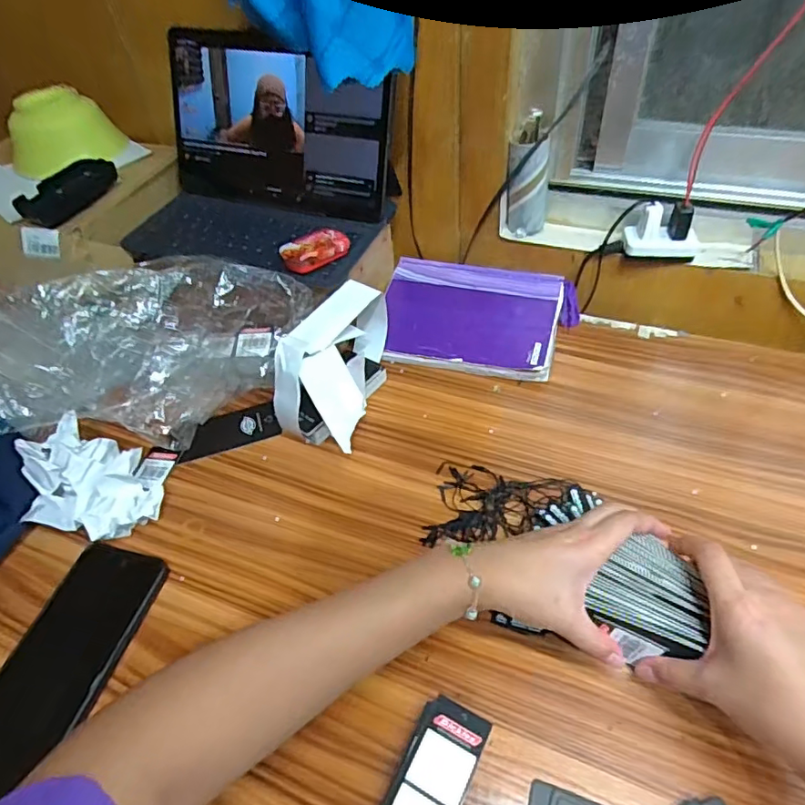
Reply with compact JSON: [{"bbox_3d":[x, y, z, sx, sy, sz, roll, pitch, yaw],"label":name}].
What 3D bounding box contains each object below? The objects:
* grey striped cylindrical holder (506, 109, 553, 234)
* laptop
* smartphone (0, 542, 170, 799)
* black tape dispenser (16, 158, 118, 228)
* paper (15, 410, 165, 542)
[{"bbox_3d":[0.136,-0.244,0.601,0.047,0.111,0.042,-24,49,-16],"label":"grey striped cylindrical holder"},{"bbox_3d":[-0.165,-0.245,0.566,0.269,0.158,0.195,16,50,20],"label":"laptop"},{"bbox_3d":[-0.250,0.184,0.402,0.079,0.016,0.165,12,50,9],"label":"smartphone"},{"bbox_3d":[-0.362,-0.230,0.596,0.051,0.025,0.106,10,48,15],"label":"black tape dispenser"},{"bbox_3d":[-0.277,0.068,0.491,0.102,0.055,0.129,-28,50,-19],"label":"paper"}]

